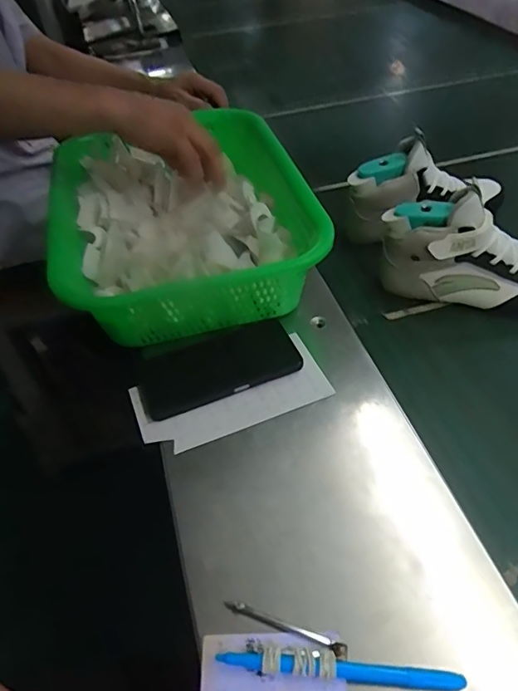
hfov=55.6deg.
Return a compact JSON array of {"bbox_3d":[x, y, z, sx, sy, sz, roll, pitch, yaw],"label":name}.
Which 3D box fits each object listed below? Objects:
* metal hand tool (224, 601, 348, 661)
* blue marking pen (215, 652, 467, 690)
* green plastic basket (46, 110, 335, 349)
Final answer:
[{"bbox_3d":[0.019,0.205,0.360,0.092,0.007,0.011,17,50,18],"label":"metal hand tool"},{"bbox_3d":[0.055,0.223,0.336,0.165,0.014,0.013,2,46,5],"label":"blue marking pen"},{"bbox_3d":[-0.105,-0.159,0.627,0.284,0.112,0.386,-15,47,-11],"label":"green plastic basket"}]

